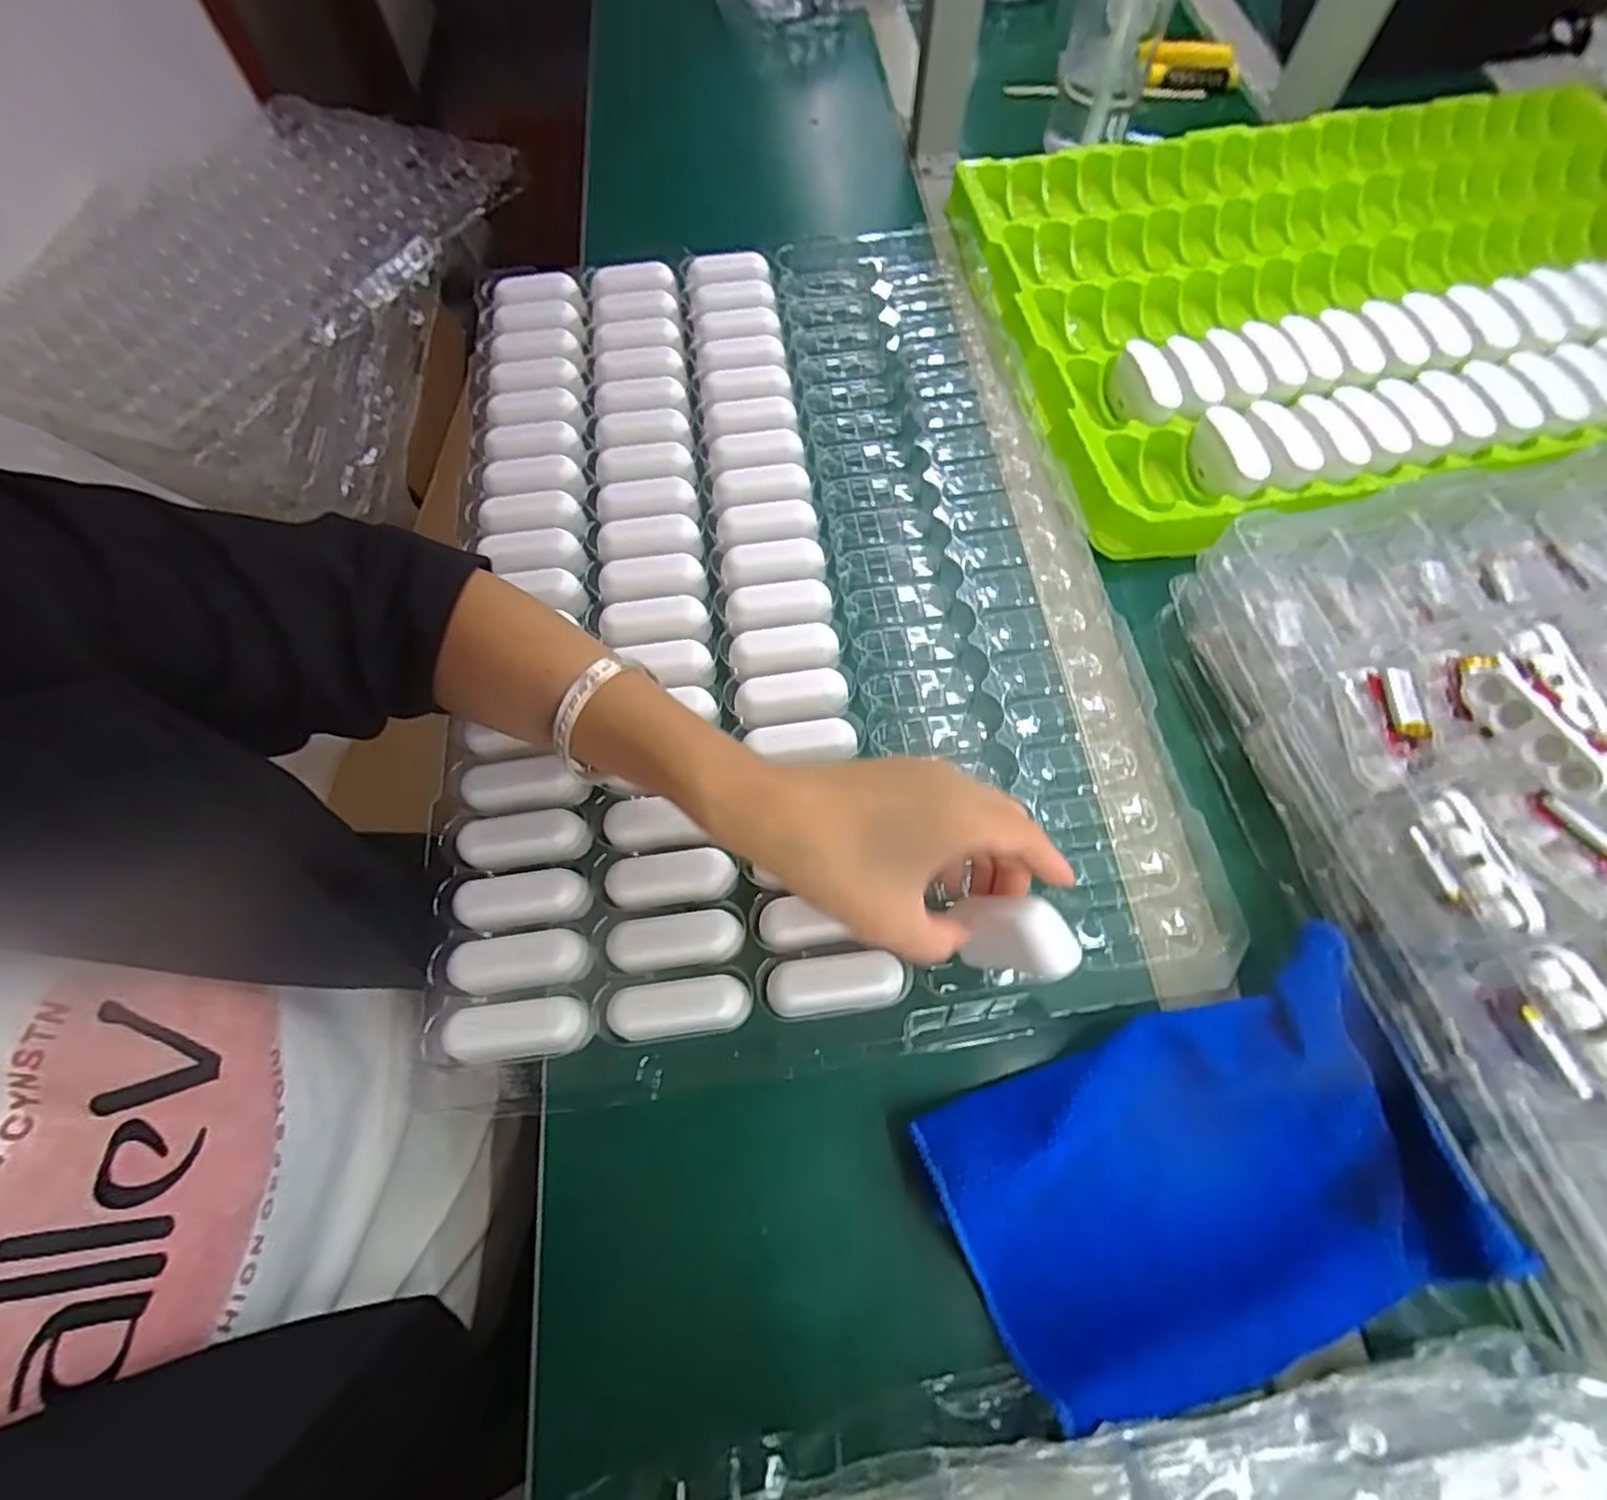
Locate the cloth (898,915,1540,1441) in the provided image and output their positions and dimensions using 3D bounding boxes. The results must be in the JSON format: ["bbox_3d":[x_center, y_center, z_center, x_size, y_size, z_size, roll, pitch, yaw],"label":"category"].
[{"bbox_3d":[0.168,0.179,0.280,0.207,0.028,0.128,-21,66,-8],"label":"cloth"}]

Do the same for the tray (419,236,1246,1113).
[{"bbox_3d":[-0.019,-0.121,0.422,0.385,0.047,0.574,-9,63,-1],"label":"tray"}]

